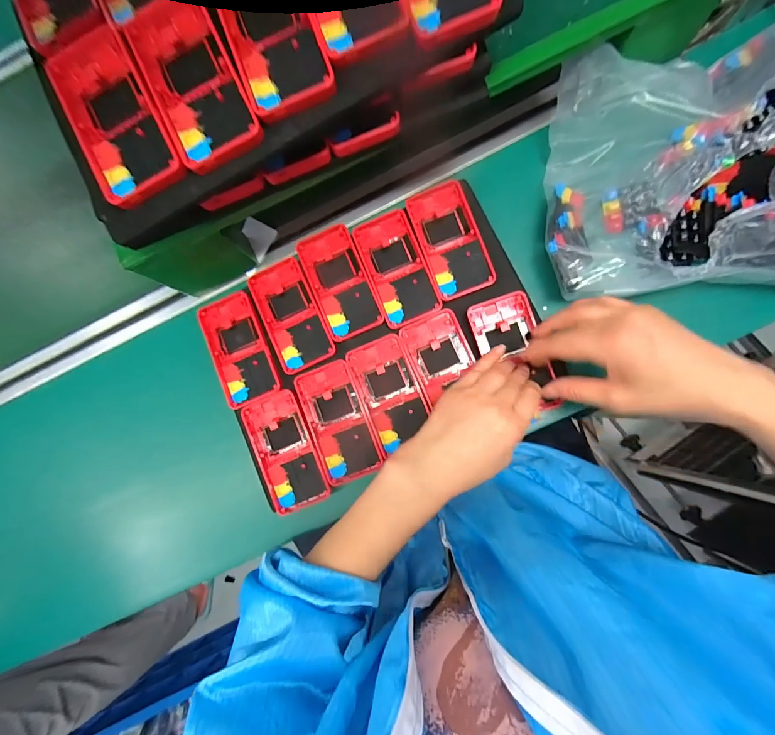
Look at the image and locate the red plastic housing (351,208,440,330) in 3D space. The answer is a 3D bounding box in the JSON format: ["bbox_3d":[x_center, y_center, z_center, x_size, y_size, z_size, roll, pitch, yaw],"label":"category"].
[{"bbox_3d":[0.009,-0.109,0.393,0.062,0.011,0.125,-21,82,4],"label":"red plastic housing"}]

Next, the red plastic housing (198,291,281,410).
[{"bbox_3d":[-0.165,-0.023,0.407,0.064,0.019,0.125,-21,82,4],"label":"red plastic housing"}]

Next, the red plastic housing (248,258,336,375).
[{"bbox_3d":[-0.107,-0.060,0.399,0.061,0.009,0.125,-24,82,4],"label":"red plastic housing"}]

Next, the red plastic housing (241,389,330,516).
[{"bbox_3d":[-0.108,0.089,0.383,0.061,0.008,0.122,-22,82,4],"label":"red plastic housing"}]

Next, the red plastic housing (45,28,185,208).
[{"bbox_3d":[-0.209,-0.196,0.277,0.062,0.017,0.142,-28,82,3],"label":"red plastic housing"}]

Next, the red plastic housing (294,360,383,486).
[{"bbox_3d":[-0.052,0.057,0.387,0.062,0.019,0.124,-22,82,4],"label":"red plastic housing"}]

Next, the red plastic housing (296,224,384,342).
[{"bbox_3d":[-0.053,-0.095,0.396,0.060,0.008,0.125,-23,82,4],"label":"red plastic housing"}]

